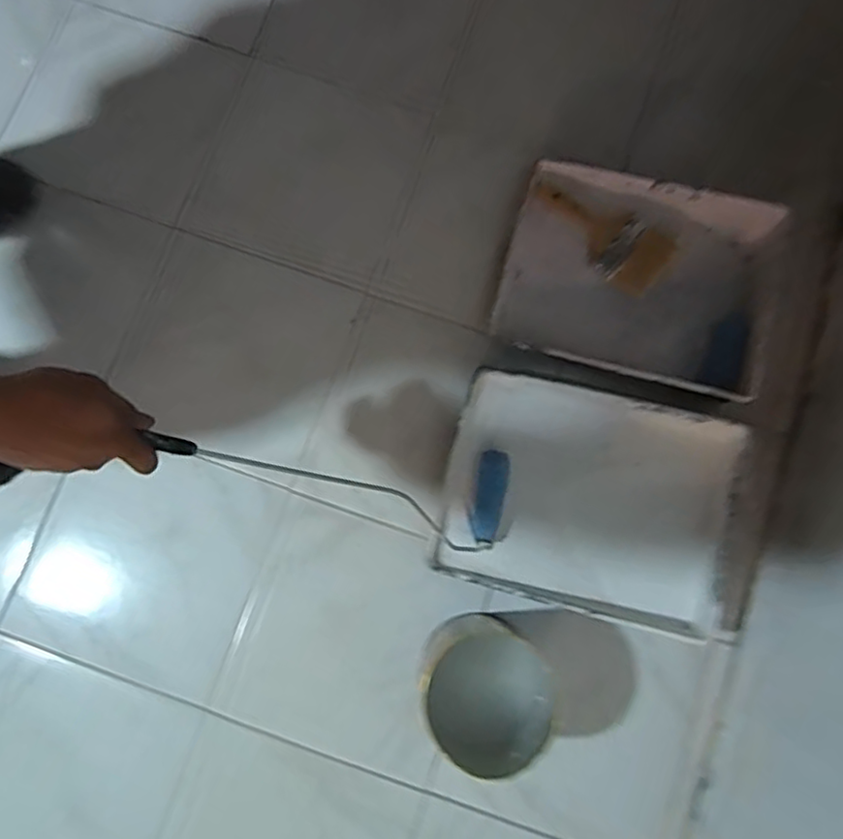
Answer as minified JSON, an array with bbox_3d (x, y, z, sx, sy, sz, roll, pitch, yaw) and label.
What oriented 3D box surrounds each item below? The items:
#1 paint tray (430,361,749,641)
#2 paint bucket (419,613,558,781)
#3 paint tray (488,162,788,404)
[{"bbox_3d":[0.221,0.105,0.870,0.374,0.059,0.289,14,80,4],"label":"paint tray"},{"bbox_3d":[0.074,0.336,0.798,0.157,0.119,0.157,0,79,1],"label":"paint bucket"},{"bbox_3d":[0.307,-0.203,0.930,0.374,0.064,0.295,16,80,4],"label":"paint tray"}]

